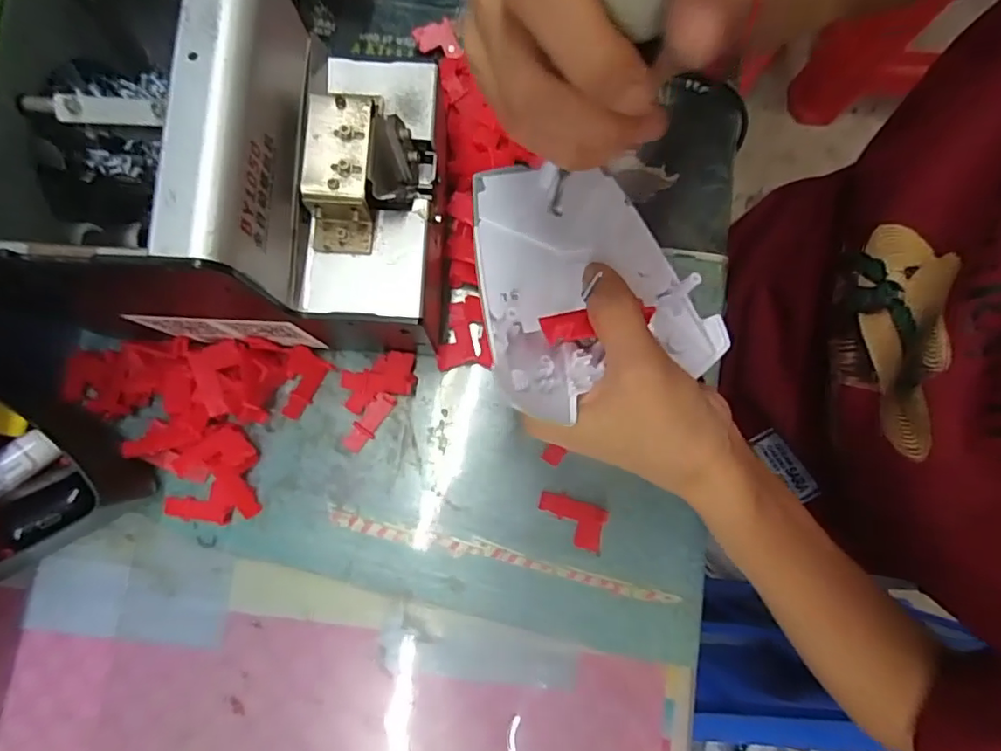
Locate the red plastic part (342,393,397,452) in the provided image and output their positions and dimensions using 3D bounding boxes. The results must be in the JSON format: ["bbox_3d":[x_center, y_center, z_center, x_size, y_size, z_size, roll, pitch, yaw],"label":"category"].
[{"bbox_3d":[-0.073,0.026,0.311,0.013,0.004,0.036,31,83,3],"label":"red plastic part"}]

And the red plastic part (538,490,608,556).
[{"bbox_3d":[0.039,0.077,0.301,0.039,0.011,0.023,24,82,2],"label":"red plastic part"}]

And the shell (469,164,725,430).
[{"bbox_3d":[0.033,-0.042,0.232,0.092,0.027,0.102,-20,79,-4],"label":"shell"}]

